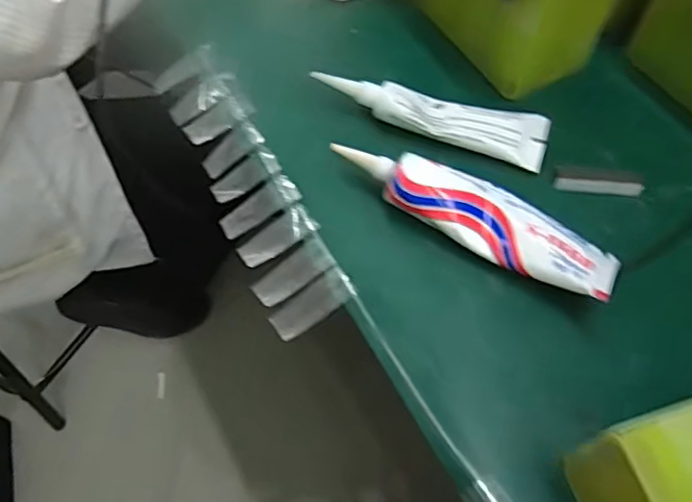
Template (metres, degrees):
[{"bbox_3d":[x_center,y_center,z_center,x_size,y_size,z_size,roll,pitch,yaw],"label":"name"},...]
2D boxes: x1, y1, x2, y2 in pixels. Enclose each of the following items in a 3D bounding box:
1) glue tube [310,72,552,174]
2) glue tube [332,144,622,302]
[{"bbox_3d":[0.055,-0.089,0.390,0.151,0.019,0.034,15,64,10],"label":"glue tube"},{"bbox_3d":[0.071,-0.022,0.344,0.169,0.023,0.040,25,66,15],"label":"glue tube"}]

